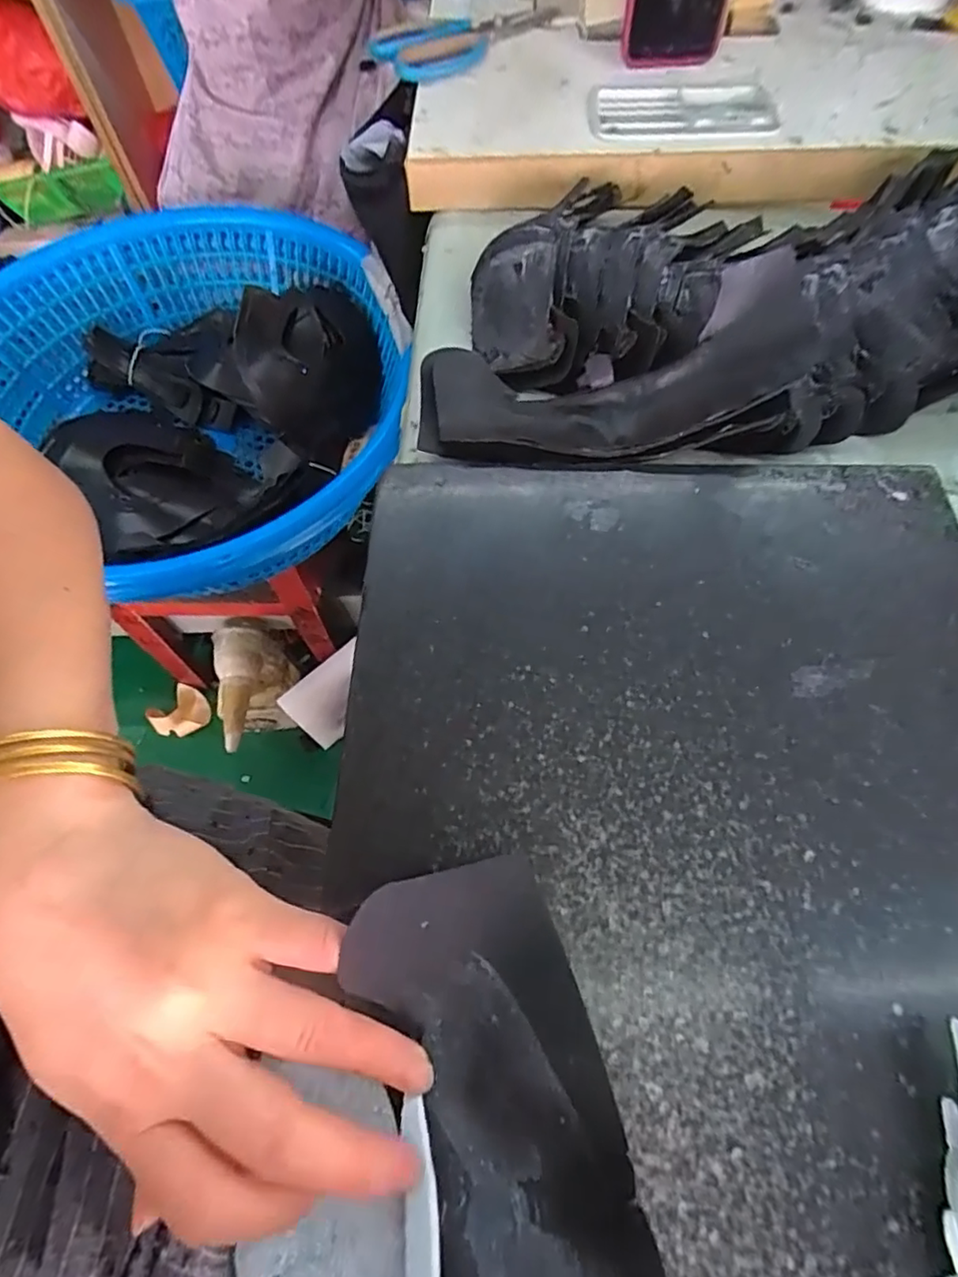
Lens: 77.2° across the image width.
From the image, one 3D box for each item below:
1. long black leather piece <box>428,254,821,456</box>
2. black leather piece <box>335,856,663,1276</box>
[{"bbox_3d":[0.072,-0.144,0.329,0.203,0.053,0.081,-6,61,12],"label":"long black leather piece"},{"bbox_3d":[0.010,0.162,0.163,0.070,0.051,0.184,-12,49,-4],"label":"black leather piece"}]

